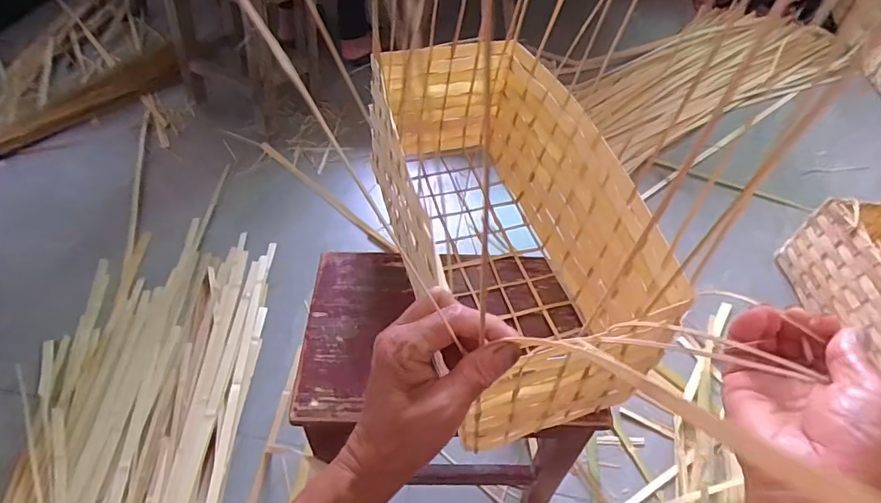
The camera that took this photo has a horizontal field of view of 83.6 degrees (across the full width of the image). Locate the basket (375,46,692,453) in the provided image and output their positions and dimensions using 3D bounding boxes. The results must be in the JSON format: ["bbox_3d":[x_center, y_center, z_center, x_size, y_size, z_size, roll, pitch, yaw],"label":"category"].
[{"bbox_3d":[0.072,-0.041,0.554,0.196,0.177,0.441,-8,54,-9],"label":"basket"}]

